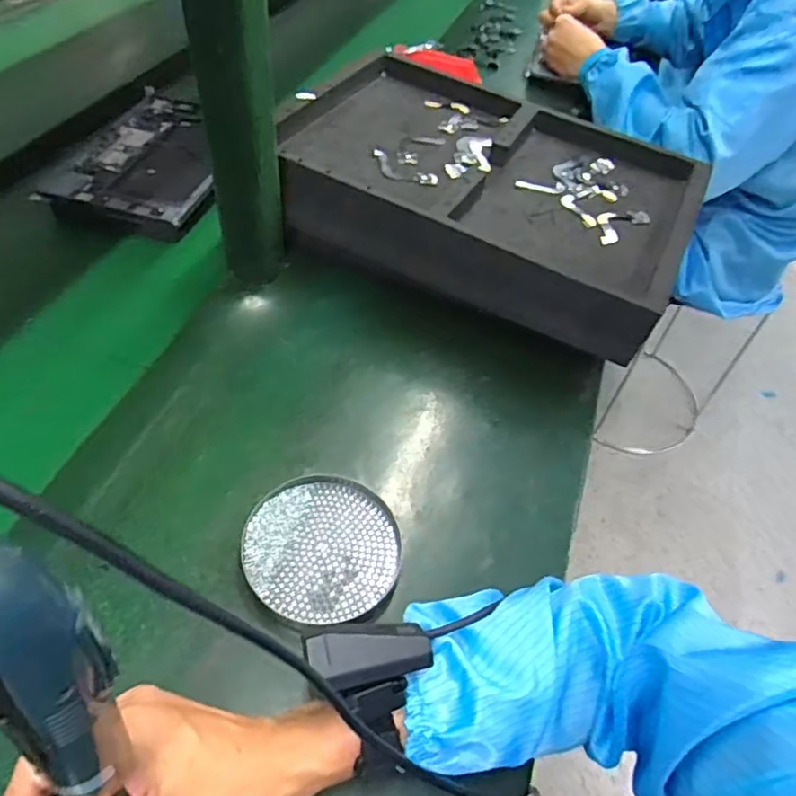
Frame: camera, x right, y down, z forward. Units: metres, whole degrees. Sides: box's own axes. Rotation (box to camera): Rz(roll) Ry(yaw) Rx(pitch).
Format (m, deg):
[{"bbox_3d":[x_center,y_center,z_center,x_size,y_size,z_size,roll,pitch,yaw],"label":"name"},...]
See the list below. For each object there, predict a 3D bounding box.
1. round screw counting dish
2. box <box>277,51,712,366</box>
[{"bbox_3d":[-0.055,0.110,0.450,0.110,0.015,0.111,3,50,-4],"label":"round screw counting dish"},{"bbox_3d":[0.094,-0.224,0.676,0.415,0.107,0.307,24,52,14],"label":"box"}]

